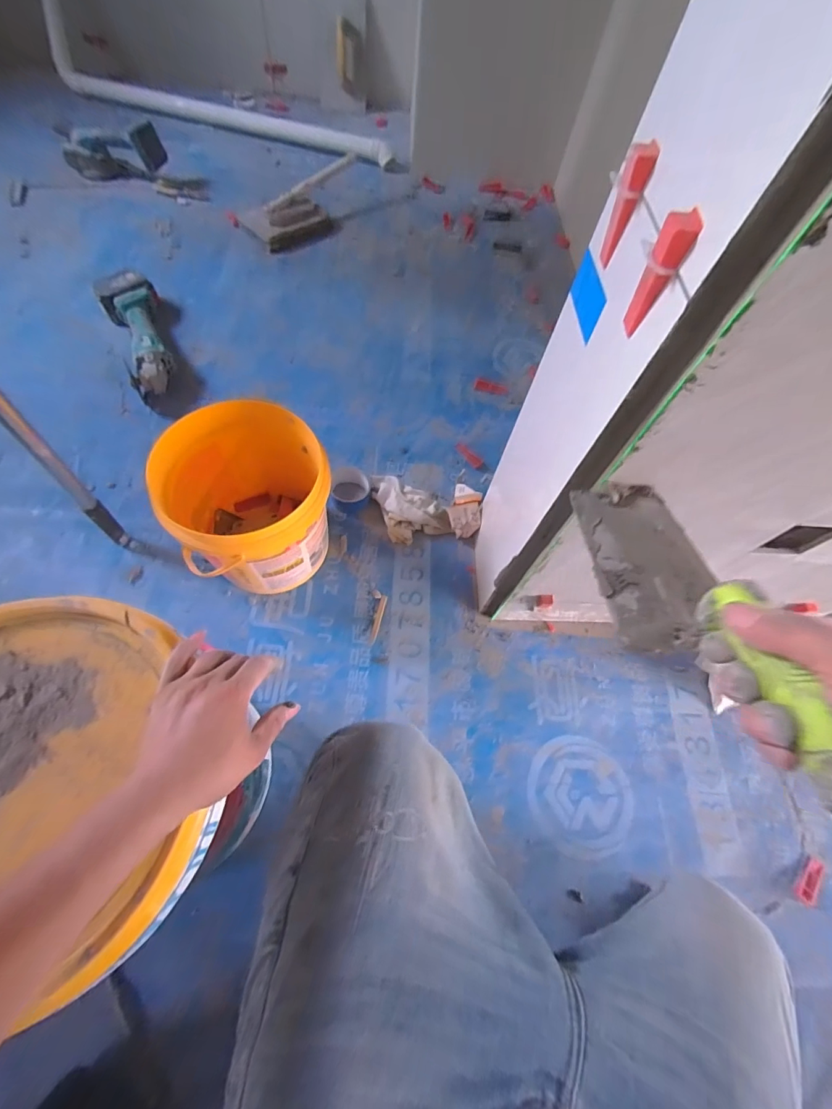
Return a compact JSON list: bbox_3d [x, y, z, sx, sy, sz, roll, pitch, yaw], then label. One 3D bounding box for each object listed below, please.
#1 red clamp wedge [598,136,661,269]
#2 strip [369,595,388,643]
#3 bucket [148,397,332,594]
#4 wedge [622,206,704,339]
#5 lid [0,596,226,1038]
[{"bbox_3d":[0.163,-0.276,0.348,0.017,0.080,0.017,7,64,-3],"label":"red clamp wedge"},{"bbox_3d":[-0.067,0.115,0.776,0.013,0.004,0.090,14,64,1],"label":"strip"},{"bbox_3d":[-0.260,-0.081,0.723,0.235,0.253,0.236,2,64,-5],"label":"bucket"},{"bbox_3d":[0.164,-0.190,0.300,0.022,0.077,0.017,29,65,8],"label":"wedge"},{"bbox_3d":[-0.319,0.173,0.351,0.291,0.045,0.273,2,64,-5],"label":"lid"}]

